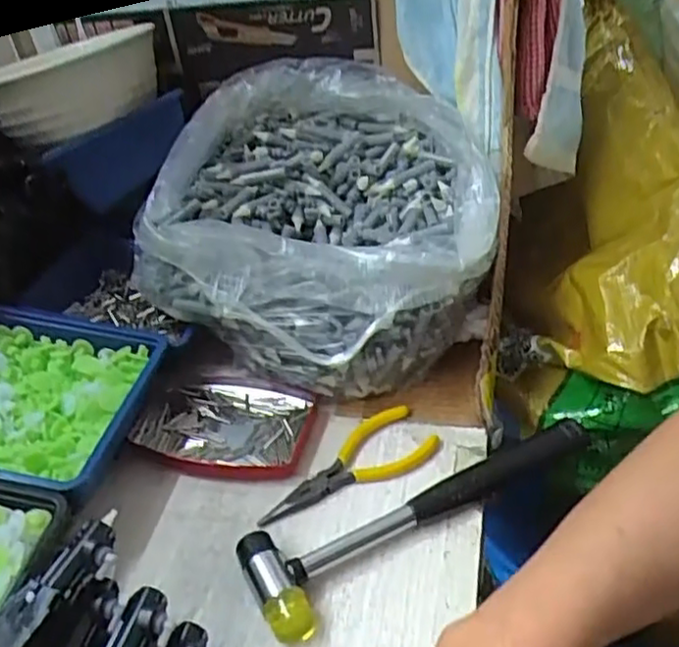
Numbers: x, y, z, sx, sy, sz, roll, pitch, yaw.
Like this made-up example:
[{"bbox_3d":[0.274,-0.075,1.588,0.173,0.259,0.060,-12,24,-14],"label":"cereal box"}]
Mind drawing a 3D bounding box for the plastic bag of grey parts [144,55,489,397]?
[{"bbox_3d":[-0.008,-0.080,0.545,0.246,0.163,0.244,5,38,13],"label":"plastic bag of grey parts"}]

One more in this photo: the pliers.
[{"bbox_3d":[0.004,0.092,0.445,0.124,0.006,0.047,-23,41,-23],"label":"pliers"}]

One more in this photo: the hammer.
[{"bbox_3d":[0.053,0.108,0.414,0.228,0.020,0.062,-22,40,-22],"label":"hammer"}]

